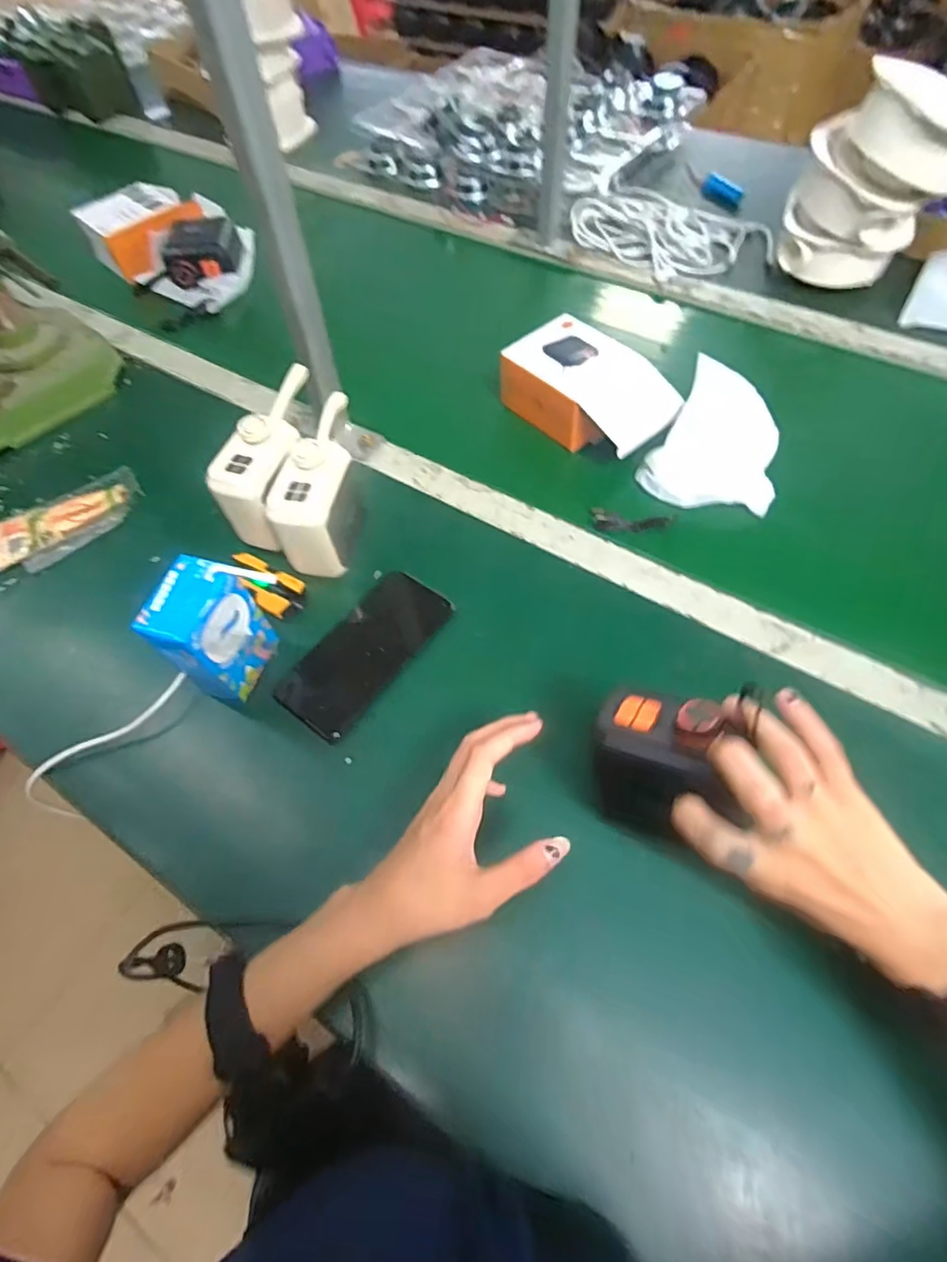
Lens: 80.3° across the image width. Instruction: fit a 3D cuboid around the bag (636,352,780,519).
[{"bbox_3d":[0.242,-0.183,0.541,0.118,0.062,0.135,25,64,17],"label":"bag"}]

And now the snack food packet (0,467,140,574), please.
[{"bbox_3d":[-0.404,-0.109,0.561,0.144,0.014,0.078,-33,63,-15],"label":"snack food packet"}]

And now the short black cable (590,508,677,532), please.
[{"bbox_3d":[0.148,-0.102,0.527,0.074,0.014,0.017,5,60,6],"label":"short black cable"}]

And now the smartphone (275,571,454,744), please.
[{"bbox_3d":[-0.089,0.015,0.469,0.073,0.008,0.151,35,72,19],"label":"smartphone"}]

